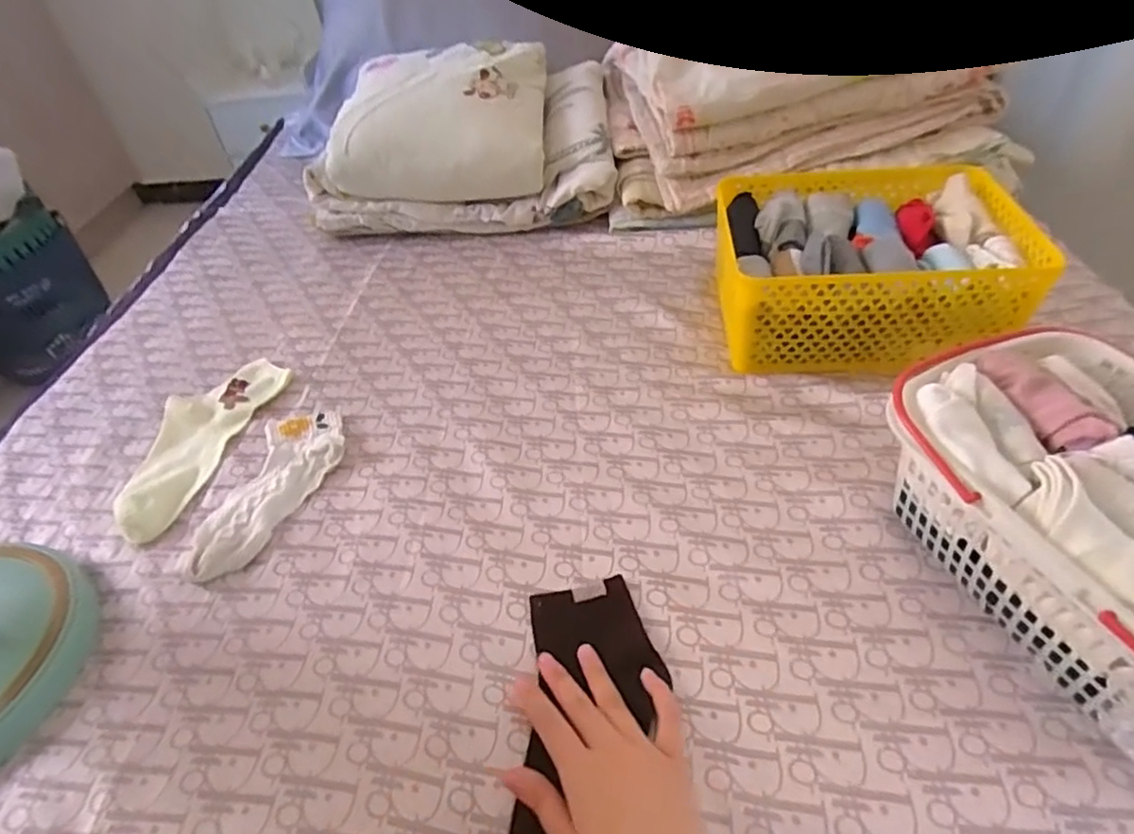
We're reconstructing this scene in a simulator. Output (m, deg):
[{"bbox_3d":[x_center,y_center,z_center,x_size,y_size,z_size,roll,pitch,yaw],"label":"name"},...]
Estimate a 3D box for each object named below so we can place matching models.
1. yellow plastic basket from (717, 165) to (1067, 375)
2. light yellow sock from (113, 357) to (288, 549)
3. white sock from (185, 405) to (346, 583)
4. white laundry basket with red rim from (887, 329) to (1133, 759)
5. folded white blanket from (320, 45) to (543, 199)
[{"bbox_3d":[0.303,-0.161,0.656,0.270,0.108,0.217,-1,46,5],"label":"yellow plastic basket"},{"bbox_3d":[-0.368,0.018,0.621,0.081,0.023,0.223,9,48,14],"label":"light yellow sock"},{"bbox_3d":[-0.271,0.062,0.572,0.083,0.013,0.193,13,49,17],"label":"white sock"},{"bbox_3d":[0.354,0.081,0.405,0.185,0.123,0.278,-18,45,-10],"label":"white laundry basket with red rim"},{"bbox_3d":[-0.174,-0.419,0.887,0.282,0.117,0.243,-4,44,4],"label":"folded white blanket"}]

